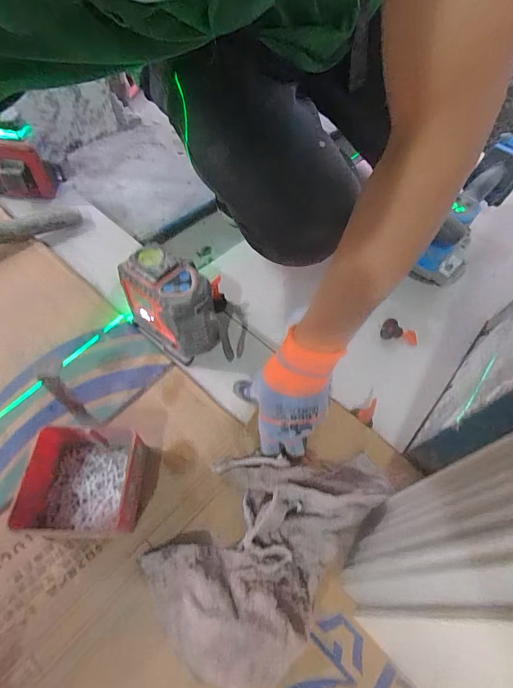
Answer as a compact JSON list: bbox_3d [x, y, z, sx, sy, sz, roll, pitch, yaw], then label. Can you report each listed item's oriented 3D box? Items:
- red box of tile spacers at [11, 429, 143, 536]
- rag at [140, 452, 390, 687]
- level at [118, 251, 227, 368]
[{"bbox_3d":[-0.172,0.136,0.359,0.110,0.056,0.107,4,58,-3],"label":"red box of tile spacers"},{"bbox_3d":[0.015,0.179,0.342,0.148,0.063,0.240,37,64,17],"label":"rag"},{"bbox_3d":[-0.101,-0.049,0.442,0.122,0.119,0.076,33,61,15],"label":"level"}]

